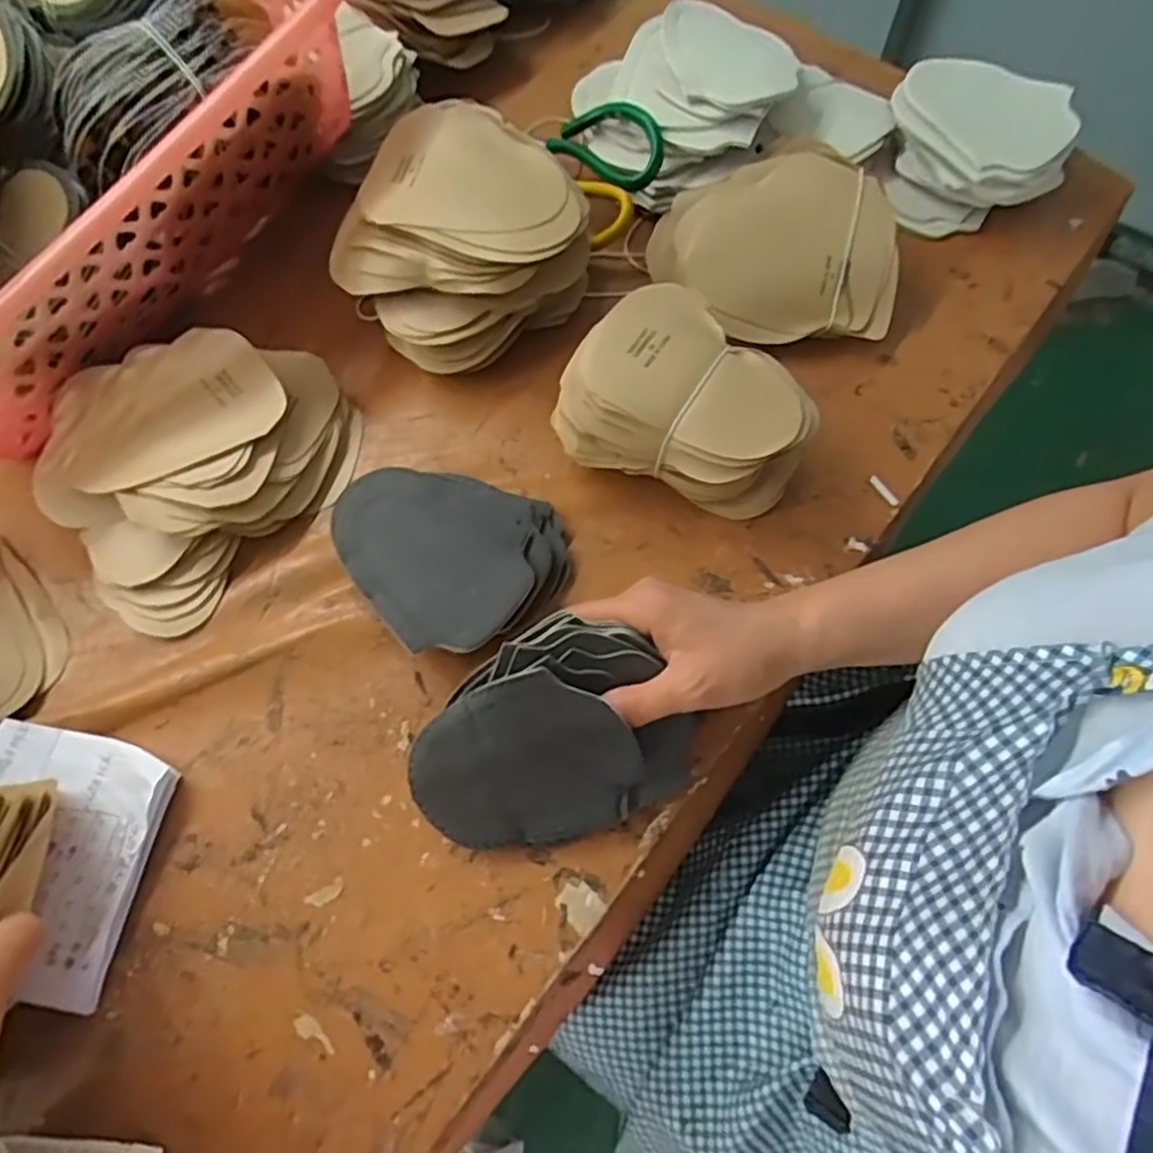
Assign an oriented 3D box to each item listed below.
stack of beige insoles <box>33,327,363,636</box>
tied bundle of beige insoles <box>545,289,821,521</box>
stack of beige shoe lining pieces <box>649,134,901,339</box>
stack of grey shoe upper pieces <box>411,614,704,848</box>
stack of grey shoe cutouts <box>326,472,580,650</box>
[{"bbox_3d":[-0.254,-0.084,0.486,0.167,0.045,0.203,39,73,16],"label":"stack of beige insoles"},{"bbox_3d":[0.071,-0.109,0.470,0.151,0.082,0.111,16,68,7],"label":"tied bundle of beige insoles"},{"bbox_3d":[0.143,-0.248,0.524,0.172,0.048,0.157,9,68,5],"label":"stack of beige shoe lining pieces"},{"bbox_3d":[-0.017,0.090,0.386,0.147,0.039,0.117,-25,100,2],"label":"stack of grey shoe upper pieces"},{"bbox_3d":[-0.078,-0.021,0.462,0.120,0.028,0.132,-37,71,-13],"label":"stack of grey shoe cutouts"}]

